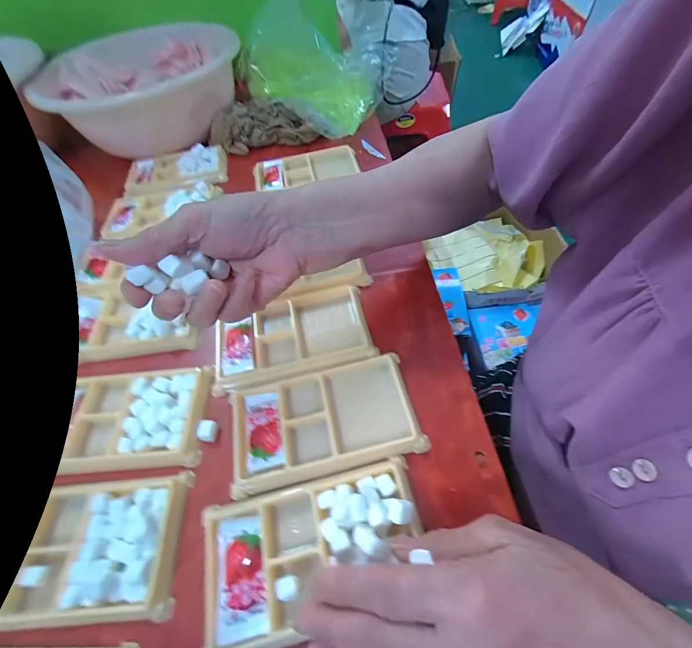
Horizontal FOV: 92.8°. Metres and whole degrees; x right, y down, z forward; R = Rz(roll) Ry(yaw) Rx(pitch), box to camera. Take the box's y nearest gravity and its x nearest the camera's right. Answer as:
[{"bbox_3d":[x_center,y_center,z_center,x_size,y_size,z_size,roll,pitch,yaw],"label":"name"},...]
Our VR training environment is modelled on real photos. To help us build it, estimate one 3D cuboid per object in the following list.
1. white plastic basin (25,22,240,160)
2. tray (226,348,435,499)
[{"bbox_3d":[-0.283,-0.331,0.478,0.252,0.089,0.244,-11,56,-4],"label":"white plastic basin"},{"bbox_3d":[-0.018,0.068,0.246,0.135,0.010,0.078,-12,57,-4],"label":"tray"}]

